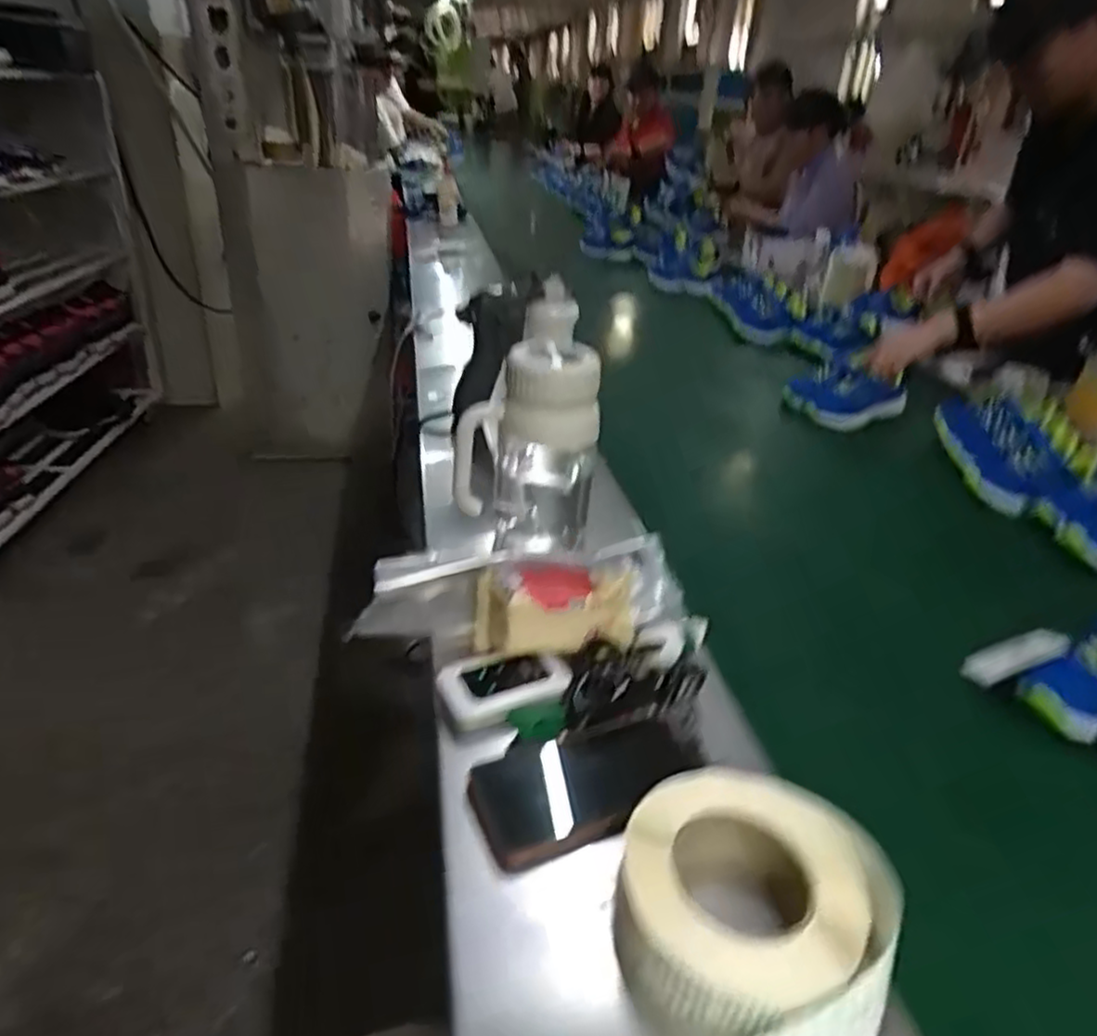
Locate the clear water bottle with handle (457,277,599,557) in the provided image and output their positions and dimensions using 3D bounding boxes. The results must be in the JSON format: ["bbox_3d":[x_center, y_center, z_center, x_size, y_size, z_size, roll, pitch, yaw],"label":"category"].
[{"bbox_3d":[-0.016,-0.079,0.736,0.124,0.289,0.077,16,33,19],"label":"clear water bottle with handle"}]

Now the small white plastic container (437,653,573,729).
[{"bbox_3d":[-0.035,0.129,0.583,0.102,0.016,0.059,-8,33,-20],"label":"small white plastic container"}]

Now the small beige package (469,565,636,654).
[{"bbox_3d":[0.006,0.077,0.620,0.134,0.053,0.075,4,31,1],"label":"small beige package"}]

